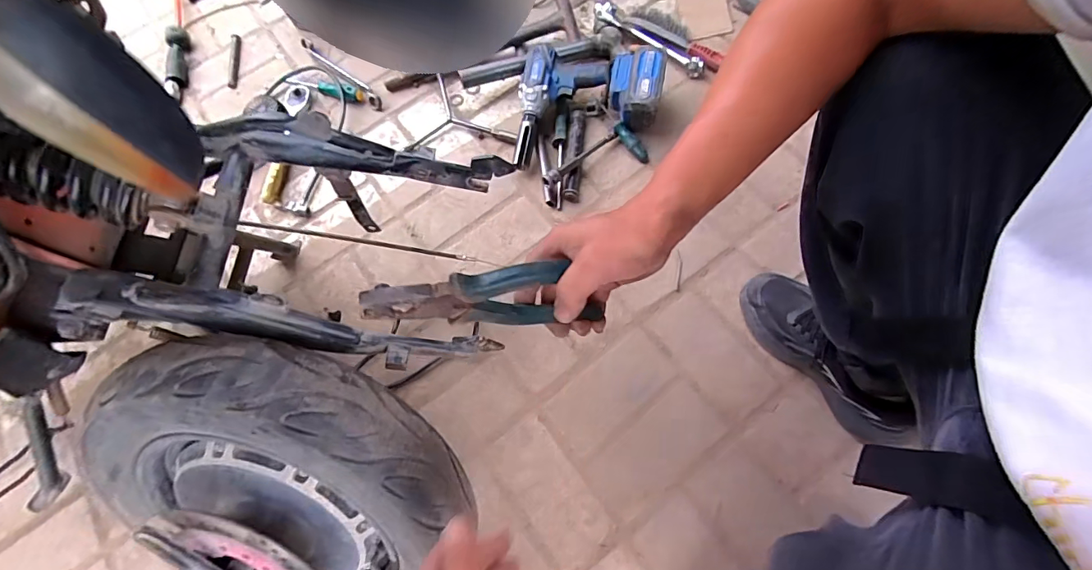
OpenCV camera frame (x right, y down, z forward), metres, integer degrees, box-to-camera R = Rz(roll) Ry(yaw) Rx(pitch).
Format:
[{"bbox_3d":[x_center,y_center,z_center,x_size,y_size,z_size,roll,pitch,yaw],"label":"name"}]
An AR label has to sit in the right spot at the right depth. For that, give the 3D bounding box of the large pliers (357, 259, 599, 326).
[{"bbox_3d":[-0.034,0.007,0.343,0.189,0.059,0.024,-1,64,-23],"label":"large pliers"}]

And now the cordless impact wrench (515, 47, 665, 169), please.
[{"bbox_3d":[0.069,-0.338,0.802,0.250,0.120,0.232,-3,67,5],"label":"cordless impact wrench"}]

